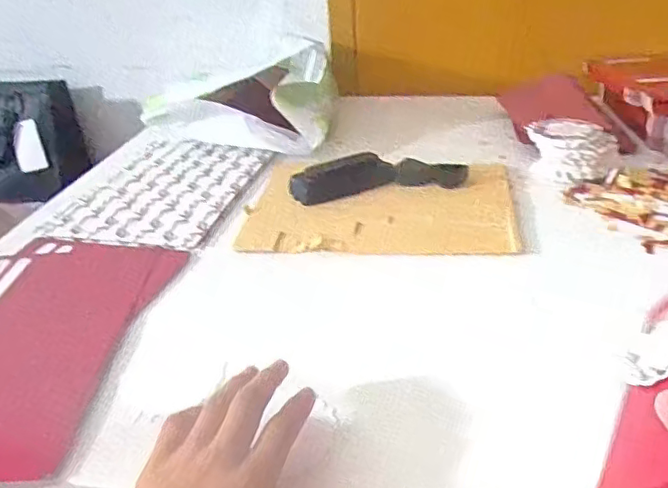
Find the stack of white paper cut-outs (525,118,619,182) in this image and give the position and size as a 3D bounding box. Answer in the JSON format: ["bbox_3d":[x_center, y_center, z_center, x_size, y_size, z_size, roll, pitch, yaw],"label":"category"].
[{"bbox_3d":[0.249,-0.097,0.618,0.068,0.051,0.083,-15,30,-18],"label":"stack of white paper cut-outs"}]

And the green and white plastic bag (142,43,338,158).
[{"bbox_3d":[-0.112,-0.184,0.756,0.204,0.107,0.150,1,29,11],"label":"green and white plastic bag"}]

